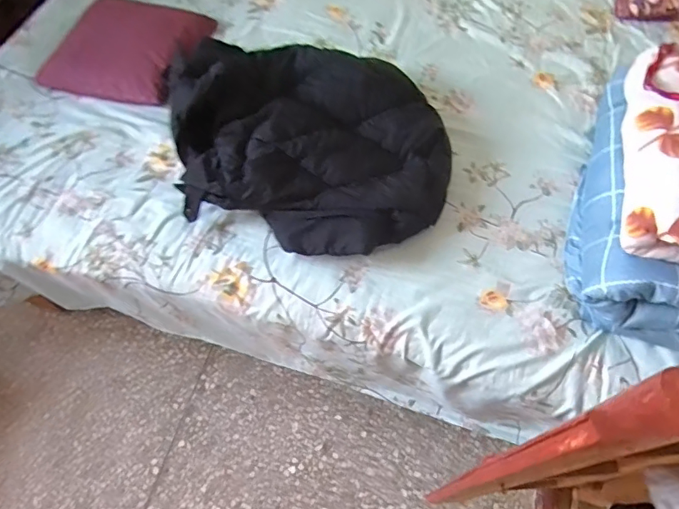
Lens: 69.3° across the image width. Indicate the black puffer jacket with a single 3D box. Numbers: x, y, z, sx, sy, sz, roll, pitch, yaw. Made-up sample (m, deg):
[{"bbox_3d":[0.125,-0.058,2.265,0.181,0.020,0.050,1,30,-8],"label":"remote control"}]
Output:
[{"bbox_3d":[-0.056,-0.223,0.993,0.537,0.177,0.453,-11,61,-4],"label":"black puffer jacket"}]

